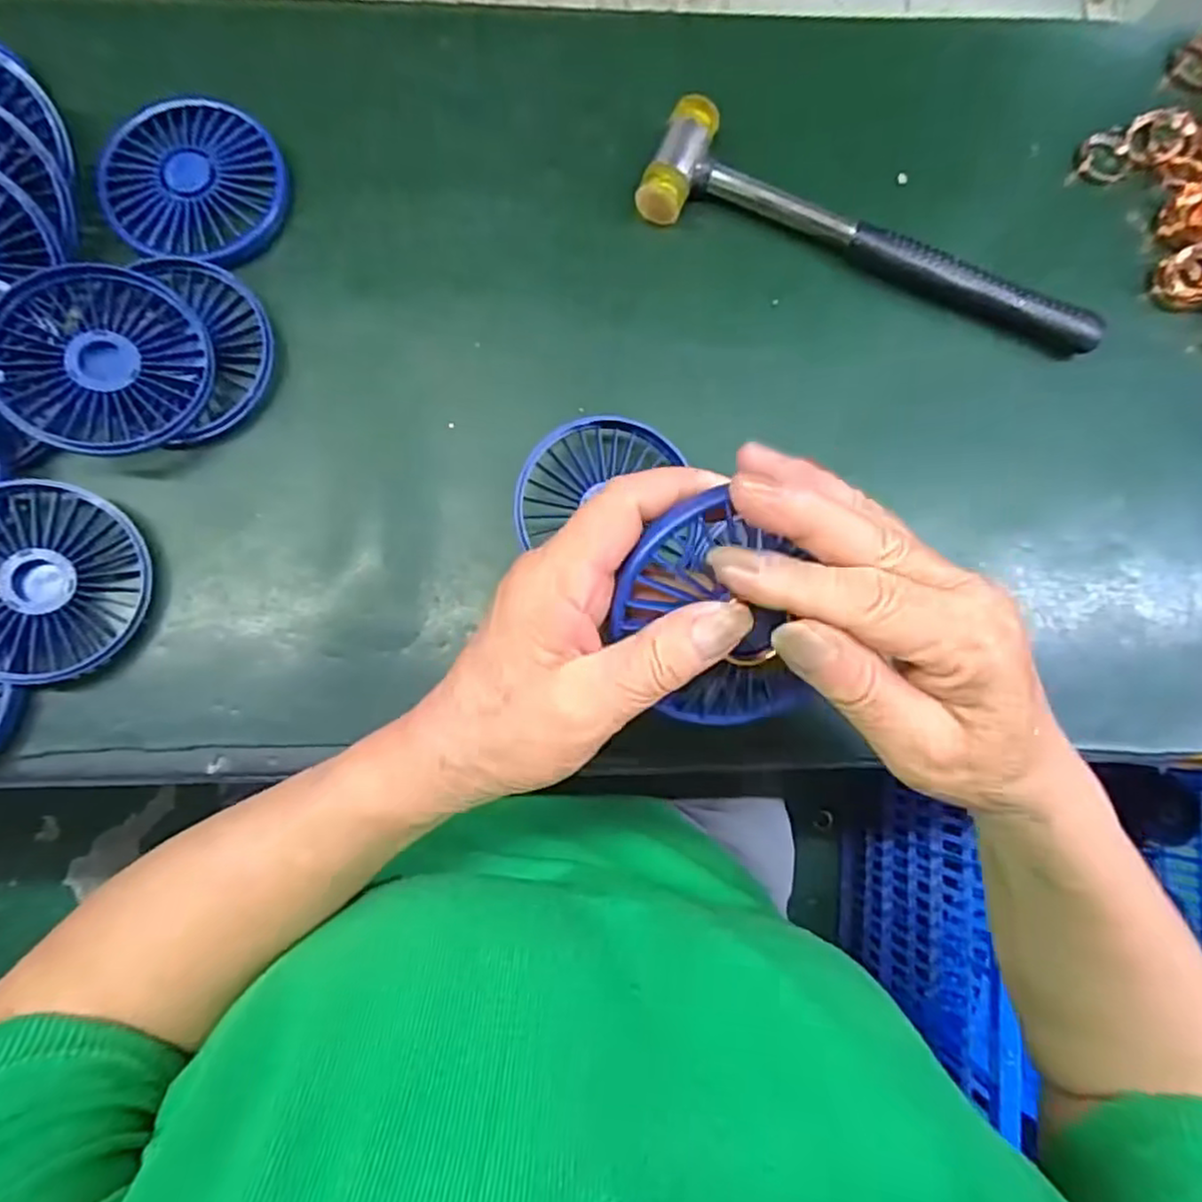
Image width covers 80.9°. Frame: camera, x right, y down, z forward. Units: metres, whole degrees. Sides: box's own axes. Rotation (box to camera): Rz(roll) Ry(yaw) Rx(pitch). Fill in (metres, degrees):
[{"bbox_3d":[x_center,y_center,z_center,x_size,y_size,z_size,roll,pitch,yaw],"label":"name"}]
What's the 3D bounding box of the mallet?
[{"bbox_3d":[0.139,-0.183,0.362,0.238,0.026,0.061,22,81,1],"label":"mallet"}]

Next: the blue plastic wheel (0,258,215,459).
[{"bbox_3d":[-0.230,-0.111,0.326,0.090,0.016,0.085,2,82,-14],"label":"blue plastic wheel"}]

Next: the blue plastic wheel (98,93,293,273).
[{"bbox_3d":[-0.202,-0.208,0.351,0.089,0.013,0.084,0,81,-3],"label":"blue plastic wheel"}]

